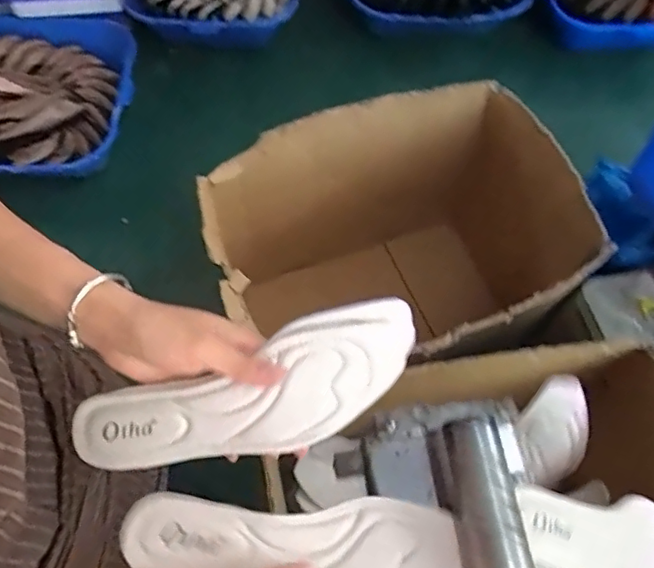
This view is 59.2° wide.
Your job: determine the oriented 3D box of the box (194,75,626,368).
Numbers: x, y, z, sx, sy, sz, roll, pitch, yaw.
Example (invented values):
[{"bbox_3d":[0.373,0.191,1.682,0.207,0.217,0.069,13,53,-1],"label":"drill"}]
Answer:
[{"bbox_3d":[0.126,-0.025,1.248,0.647,0.520,0.534,-27,67,-14],"label":"box"}]

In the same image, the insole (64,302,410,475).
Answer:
[{"bbox_3d":[-0.050,0.077,0.378,0.228,0.021,0.074,-21,95,1],"label":"insole"}]

